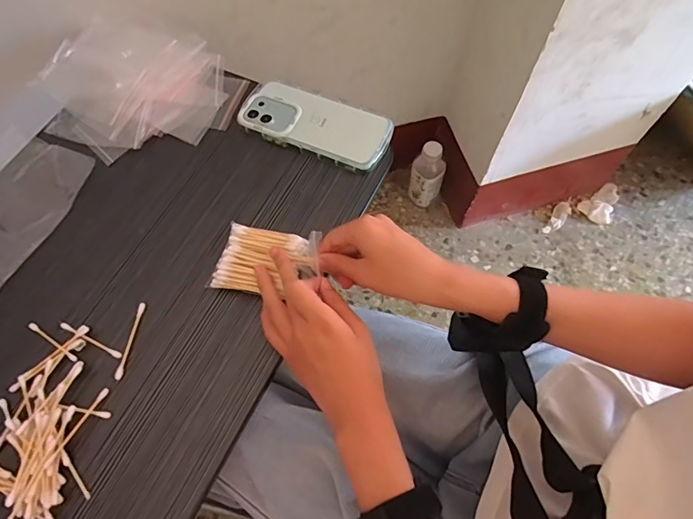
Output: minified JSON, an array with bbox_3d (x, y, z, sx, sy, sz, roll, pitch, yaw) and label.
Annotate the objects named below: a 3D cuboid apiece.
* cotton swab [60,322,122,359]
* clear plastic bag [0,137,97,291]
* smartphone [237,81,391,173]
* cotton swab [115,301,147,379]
[{"bbox_3d":[-0.237,0.074,0.400,0.071,0.004,0.006,23,68,12],"label":"cotton swab"},{"bbox_3d":[-0.360,-0.051,0.456,0.117,0.014,0.177,25,68,13],"label":"clear plastic bag"},{"bbox_3d":[-0.036,-0.153,0.494,0.167,0.018,0.074,21,68,11],"label":"smartphone"},{"bbox_3d":[-0.200,0.074,0.400,0.007,0.004,0.070,7,66,5],"label":"cotton swab"}]

